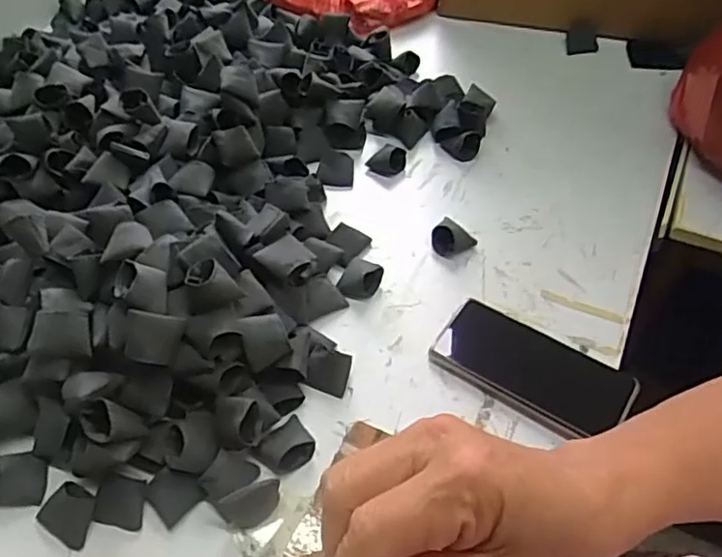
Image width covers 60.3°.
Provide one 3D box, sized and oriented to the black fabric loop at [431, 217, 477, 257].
[{"bbox_3d":[0.090,-0.045,0.622,0.043,0.026,0.037,-22,54,-16],"label":"black fabric loop"}]

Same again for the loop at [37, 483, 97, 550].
[{"bbox_3d":[-0.216,0.172,0.461,0.040,0.018,0.036,20,54,17],"label":"loop"}]

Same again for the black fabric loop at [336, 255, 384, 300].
[{"bbox_3d":[-0.001,0.000,0.593,0.037,0.021,0.040,25,56,20],"label":"black fabric loop"}]

